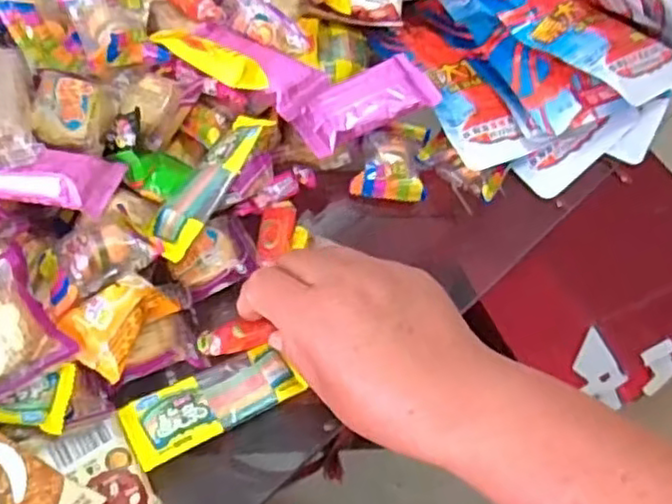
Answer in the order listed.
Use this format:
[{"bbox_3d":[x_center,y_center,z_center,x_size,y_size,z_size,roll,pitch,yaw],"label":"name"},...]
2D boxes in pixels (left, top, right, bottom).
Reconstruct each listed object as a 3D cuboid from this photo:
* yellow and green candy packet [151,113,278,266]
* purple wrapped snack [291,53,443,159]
[{"bbox_3d":[-0.069,-0.039,0.387,0.032,0.017,0.100,20,71,24],"label":"yellow and green candy packet"},{"bbox_3d":[0.019,-0.097,0.450,0.094,0.015,0.038,-27,65,-19],"label":"purple wrapped snack"}]

